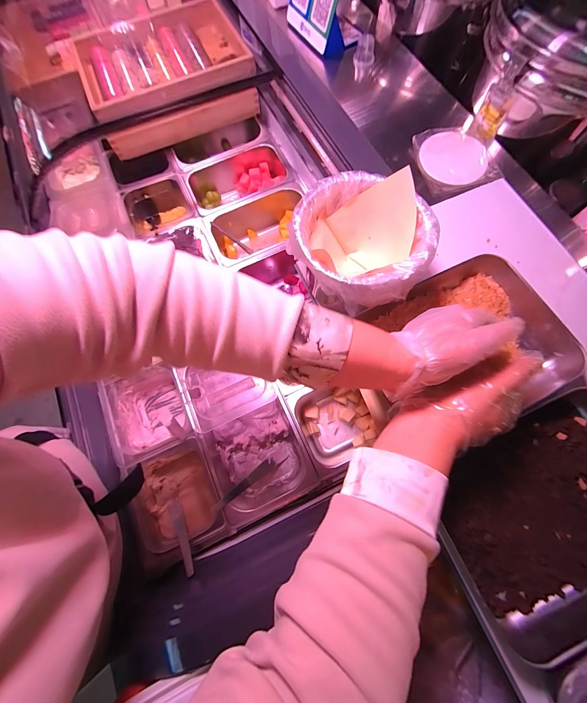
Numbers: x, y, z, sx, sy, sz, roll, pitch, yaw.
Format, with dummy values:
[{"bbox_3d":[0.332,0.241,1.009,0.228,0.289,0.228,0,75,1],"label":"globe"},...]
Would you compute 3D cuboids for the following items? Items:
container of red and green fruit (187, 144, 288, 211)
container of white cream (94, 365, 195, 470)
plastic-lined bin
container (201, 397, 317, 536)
[{"bbox_3d":[-0.142,-0.447,0.762,0.261,0.085,0.166,-22,73,-7],"label":"container of red and green fruit"},{"bbox_3d":[-0.289,0.131,0.583,0.146,0.099,0.168,-24,74,-7],"label":"container of white cream"},{"bbox_3d":[0.085,-0.134,0.377,0.161,0.115,0.154,0,72,0],"label":"plastic-lined bin"},{"bbox_3d":[-0.065,0.213,0.552,0.171,0.106,0.175,-27,74,-8],"label":"container"}]

